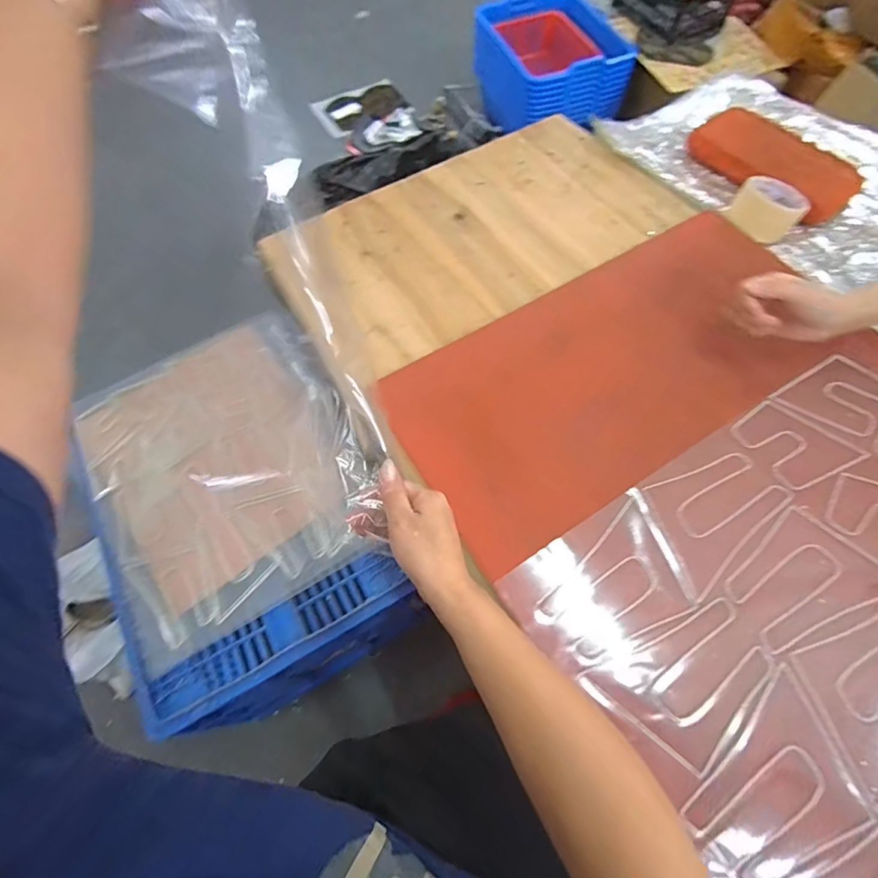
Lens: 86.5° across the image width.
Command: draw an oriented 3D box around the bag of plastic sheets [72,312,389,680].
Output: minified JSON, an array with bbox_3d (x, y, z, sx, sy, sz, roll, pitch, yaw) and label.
[{"bbox_3d":[-0.394,0.039,0.846,0.466,0.064,0.546,-28,65,-10],"label":"bag of plastic sheets"}]

